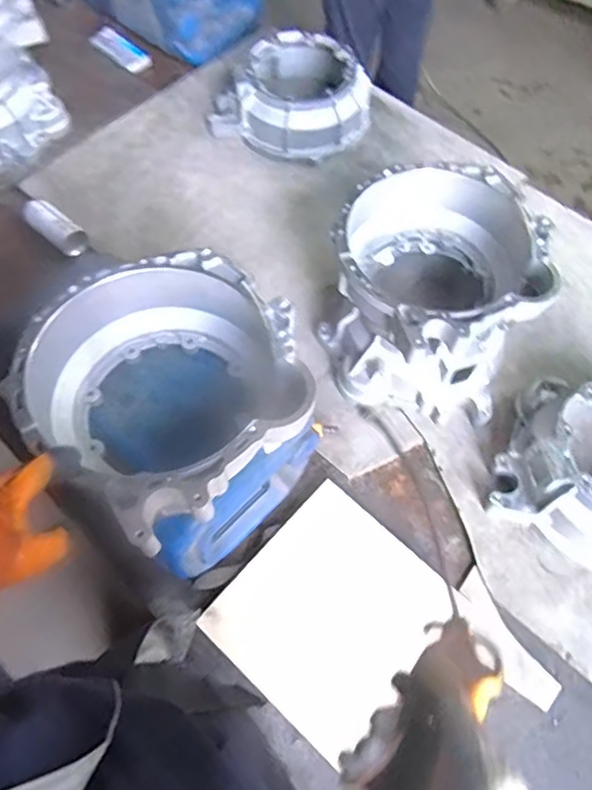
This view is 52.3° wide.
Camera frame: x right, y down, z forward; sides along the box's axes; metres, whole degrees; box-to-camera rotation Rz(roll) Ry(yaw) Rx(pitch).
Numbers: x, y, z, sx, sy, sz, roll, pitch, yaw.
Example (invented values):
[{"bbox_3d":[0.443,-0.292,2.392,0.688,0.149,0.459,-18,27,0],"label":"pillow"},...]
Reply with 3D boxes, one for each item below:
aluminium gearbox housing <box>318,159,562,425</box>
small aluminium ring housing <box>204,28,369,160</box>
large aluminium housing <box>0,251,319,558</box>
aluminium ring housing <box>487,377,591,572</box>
[{"bbox_3d":[0.227,-0.173,1.026,0.323,0.241,0.345,14,63,6],"label":"aluminium gearbox housing"},{"bbox_3d":[0.000,-0.643,1.325,0.291,0.130,0.278,-39,69,-19],"label":"small aluminium ring housing"},{"bbox_3d":[-0.157,-0.014,0.741,0.321,0.148,0.314,0,62,-1],"label":"large aluminium housing"},{"bbox_3d":[0.484,0.114,0.945,0.292,0.122,0.280,0,62,-1],"label":"aluminium ring housing"}]

